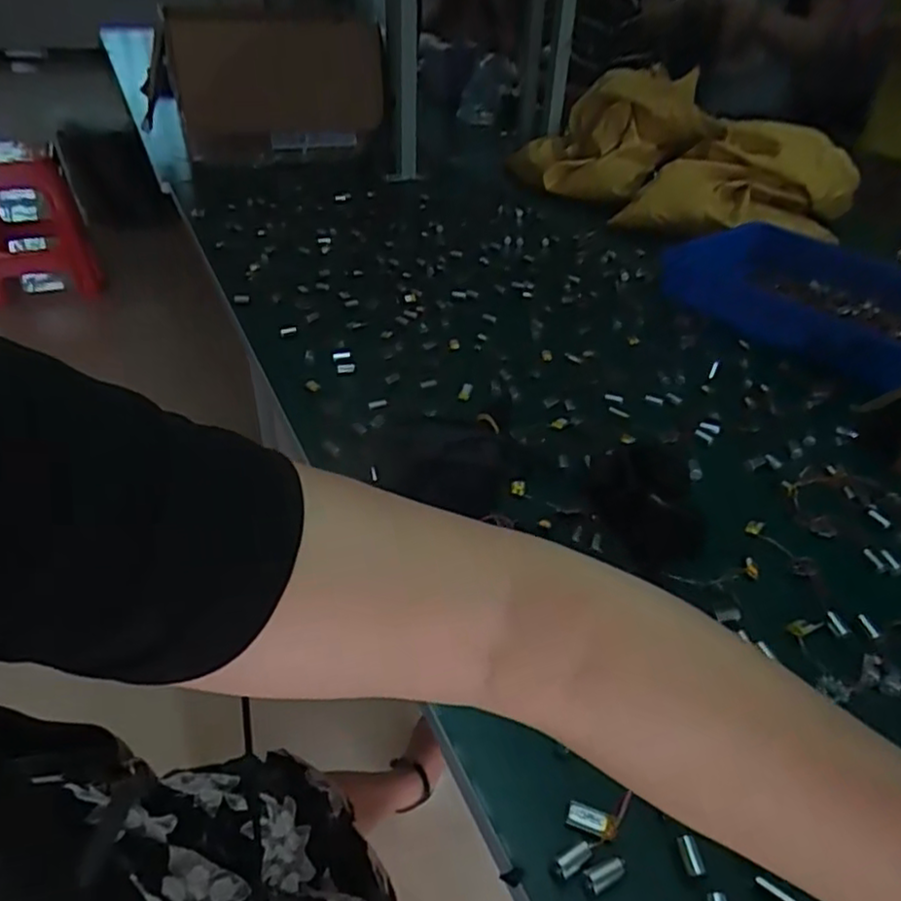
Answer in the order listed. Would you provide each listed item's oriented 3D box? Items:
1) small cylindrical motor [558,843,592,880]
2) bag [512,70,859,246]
[{"bbox_3d":[0.062,0.205,0.344,0.021,0.007,0.007,-31,46,-19],"label":"small cylindrical motor"},{"bbox_3d":[0.389,-0.547,1.243,0.384,0.174,0.485,-15,39,-21],"label":"bag"}]

